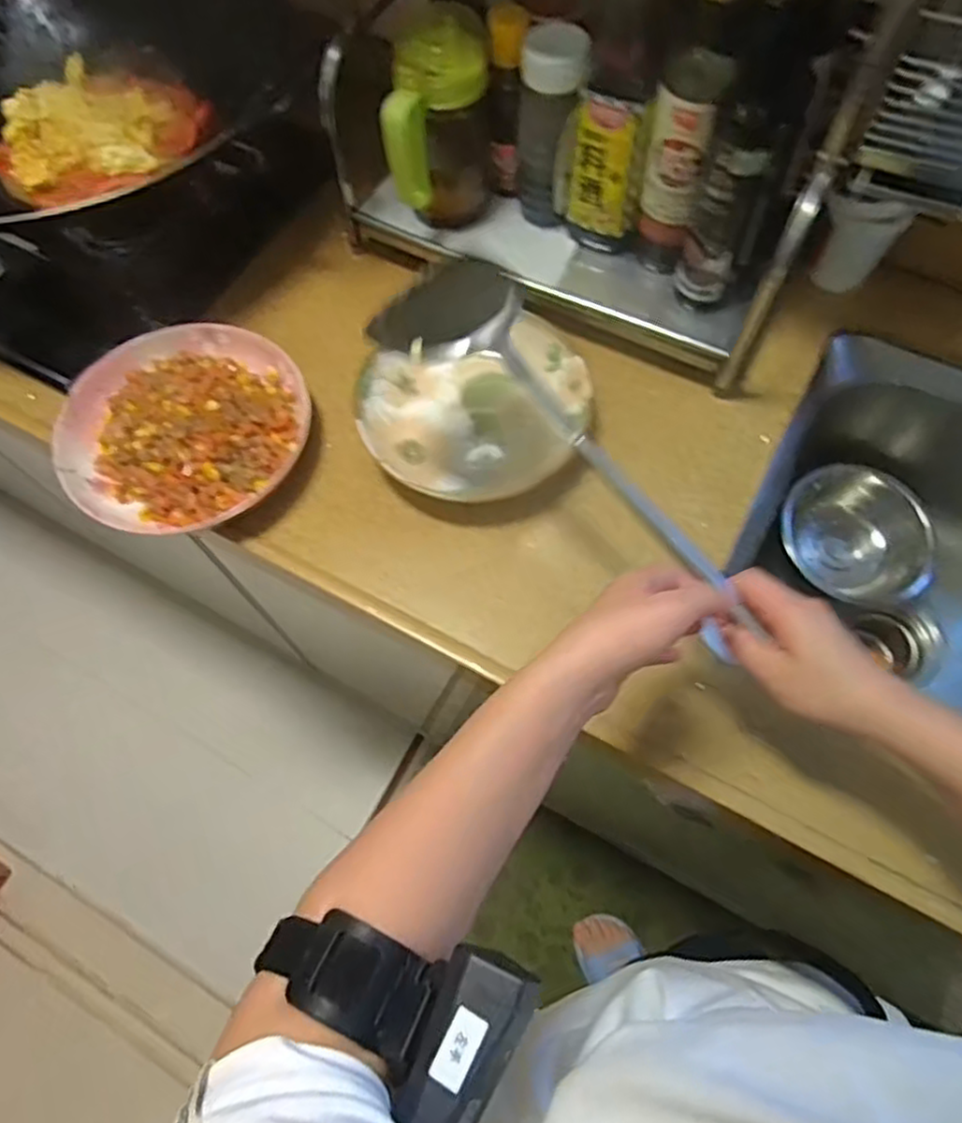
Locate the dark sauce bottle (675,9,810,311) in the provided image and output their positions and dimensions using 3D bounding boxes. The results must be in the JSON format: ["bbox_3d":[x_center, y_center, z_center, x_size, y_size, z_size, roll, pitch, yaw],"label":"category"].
[{"bbox_3d":[0.196,-0.288,0.553,0.056,0.205,0.060,22,67,9],"label":"dark sauce bottle"}]

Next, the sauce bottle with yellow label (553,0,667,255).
[{"bbox_3d":[0.106,-0.360,0.576,0.073,0.245,0.060,8,66,3],"label":"sauce bottle with yellow label"}]

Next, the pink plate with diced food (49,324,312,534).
[{"bbox_3d":[-0.260,-0.122,0.609,0.216,0.042,0.196,27,68,11],"label":"pink plate with diced food"}]

